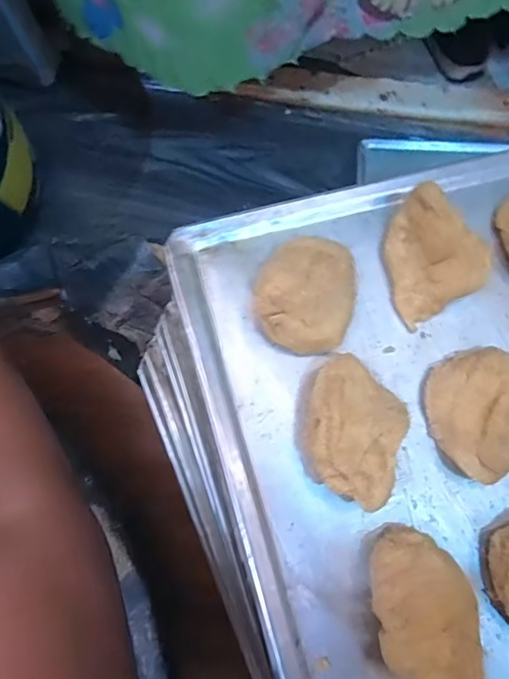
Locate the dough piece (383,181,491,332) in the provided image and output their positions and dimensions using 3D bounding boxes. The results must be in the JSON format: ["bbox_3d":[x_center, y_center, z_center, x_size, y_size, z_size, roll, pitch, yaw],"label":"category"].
[{"bbox_3d":[0.087,-0.043,0.250,0.047,0.032,0.055,-30,77,-8],"label":"dough piece"}]

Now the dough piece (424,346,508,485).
[{"bbox_3d":[0.109,0.034,0.237,0.046,0.025,0.058,-17,75,-5],"label":"dough piece"}]

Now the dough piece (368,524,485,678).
[{"bbox_3d":[0.072,0.114,0.214,0.041,0.025,0.062,-5,75,-2],"label":"dough piece"}]

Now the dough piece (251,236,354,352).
[{"bbox_3d":[0.026,-0.023,0.239,0.047,0.026,0.056,23,76,6],"label":"dough piece"}]

